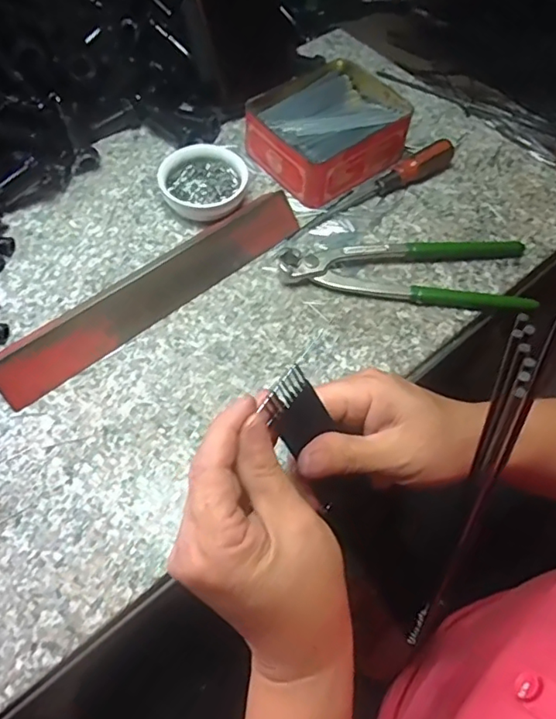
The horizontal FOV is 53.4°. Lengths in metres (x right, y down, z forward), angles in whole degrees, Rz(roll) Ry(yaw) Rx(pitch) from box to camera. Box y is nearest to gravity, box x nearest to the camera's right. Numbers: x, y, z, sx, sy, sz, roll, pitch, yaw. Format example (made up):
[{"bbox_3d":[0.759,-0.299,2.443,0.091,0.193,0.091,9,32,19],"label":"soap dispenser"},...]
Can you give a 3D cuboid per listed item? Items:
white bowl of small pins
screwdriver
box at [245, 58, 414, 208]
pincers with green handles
[{"bbox_3d":[-0.062,-0.144,0.462,0.070,0.029,0.070,1,59,-2],"label":"white bowl of small pins"},{"bbox_3d":[0.083,-0.149,0.473,0.170,0.025,0.020,-27,64,-17],"label":"screwdriver"},{"bbox_3d":[0.043,-0.203,0.492,0.127,0.045,0.111,-36,67,-21],"label":"box"},{"bbox_3d":[0.101,-0.079,0.439,0.191,0.016,0.074,8,59,2],"label":"pincers with green handles"}]

